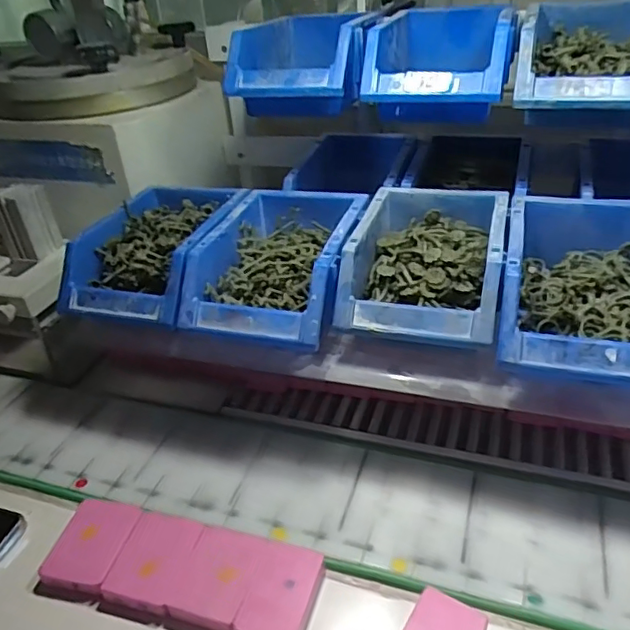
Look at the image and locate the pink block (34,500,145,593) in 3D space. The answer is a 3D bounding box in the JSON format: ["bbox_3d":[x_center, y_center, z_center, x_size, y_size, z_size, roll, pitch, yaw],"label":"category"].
[{"bbox_3d":[-0.179,0.184,0.458,0.061,0.014,0.075,5,35,15],"label":"pink block"}]

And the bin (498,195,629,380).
[{"bbox_3d":[0.210,-0.022,0.446,0.120,0.075,0.183,6,35,17],"label":"bin"}]

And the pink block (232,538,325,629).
[{"bbox_3d":[-0.025,0.200,0.400,0.045,0.017,0.075,7,35,18],"label":"pink block"}]

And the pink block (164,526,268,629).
[{"bbox_3d":[-0.071,0.193,0.416,0.053,0.017,0.076,7,35,18],"label":"pink block"}]

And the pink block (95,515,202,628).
[{"bbox_3d":[-0.124,0.191,0.436,0.057,0.015,0.076,5,35,16],"label":"pink block"}]

